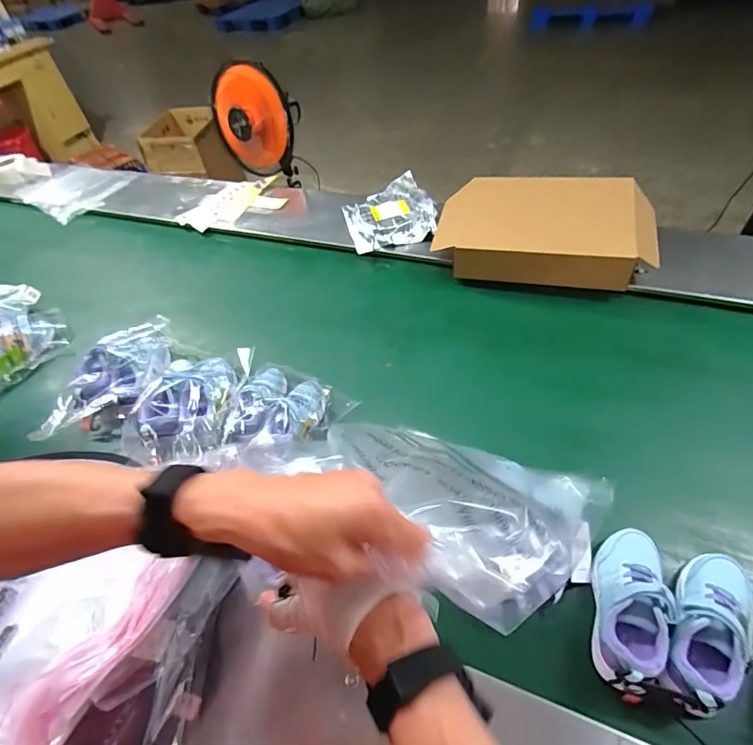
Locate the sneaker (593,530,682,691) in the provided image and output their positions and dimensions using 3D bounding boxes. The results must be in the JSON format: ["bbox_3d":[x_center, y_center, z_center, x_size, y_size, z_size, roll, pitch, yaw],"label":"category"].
[{"bbox_3d":[0.310,0.281,0.529,0.072,0.073,0.182,15,53,17],"label":"sneaker"}]

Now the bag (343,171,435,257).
[{"bbox_3d":[0.035,-0.411,1.106,0.232,0.098,0.180,-8,50,-1],"label":"bag"}]

